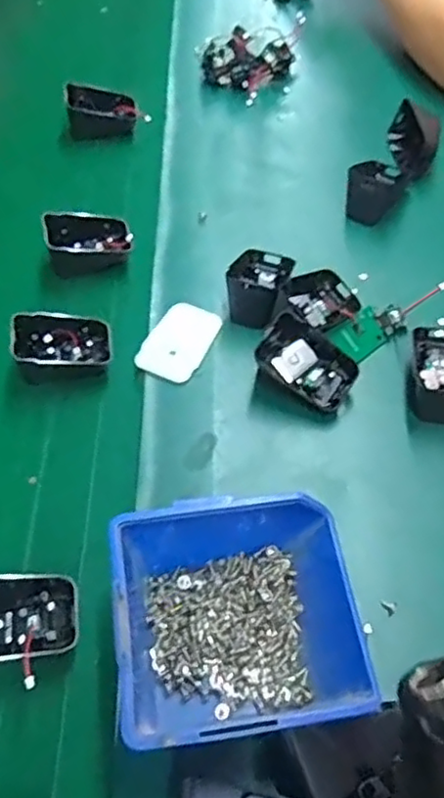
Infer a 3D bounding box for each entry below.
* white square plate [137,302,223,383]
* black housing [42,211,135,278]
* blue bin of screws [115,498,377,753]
[{"bbox_3d":[-0.033,-0.043,0.486,0.046,0.004,0.069,21,59,14],"label":"white square plate"},{"bbox_3d":[-0.108,-0.130,0.531,0.067,0.040,0.037,-16,58,-10],"label":"black housing"},{"bbox_3d":[0.008,0.113,0.345,0.119,0.069,0.121,-8,56,-3],"label":"blue bin of screws"}]

